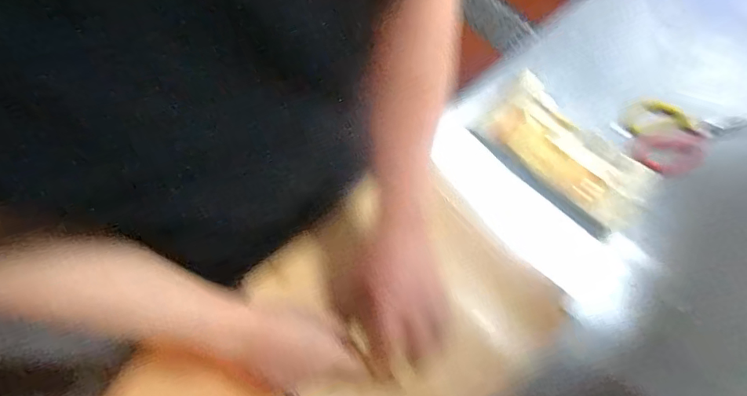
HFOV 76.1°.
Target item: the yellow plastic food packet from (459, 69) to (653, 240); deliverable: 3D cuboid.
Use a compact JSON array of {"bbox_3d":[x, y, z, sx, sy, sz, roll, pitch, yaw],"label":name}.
[{"bbox_3d":[0.254,-0.063,0.669,0.115,0.027,0.254,-46,77,13],"label":"yellow plastic food packet"}]

